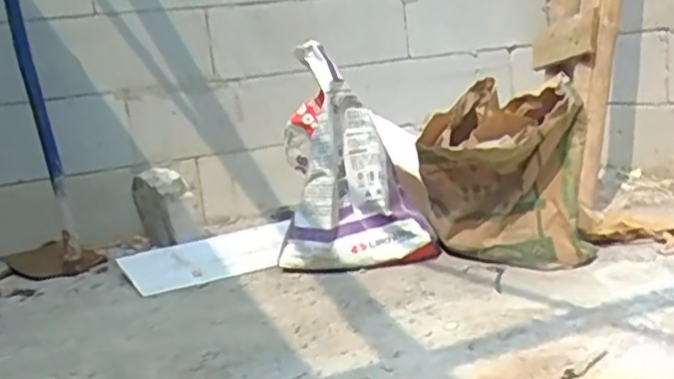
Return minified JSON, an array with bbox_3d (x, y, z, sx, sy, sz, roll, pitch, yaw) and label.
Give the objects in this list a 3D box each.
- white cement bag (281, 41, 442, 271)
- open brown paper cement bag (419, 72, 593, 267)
[{"bbox_3d":[0.031,-0.065,1.475,0.309,0.404,0.288,-5,10,3],"label":"white cement bag"},{"bbox_3d":[0.314,-0.017,1.317,0.299,0.321,0.206,-4,10,8],"label":"open brown paper cement bag"}]

